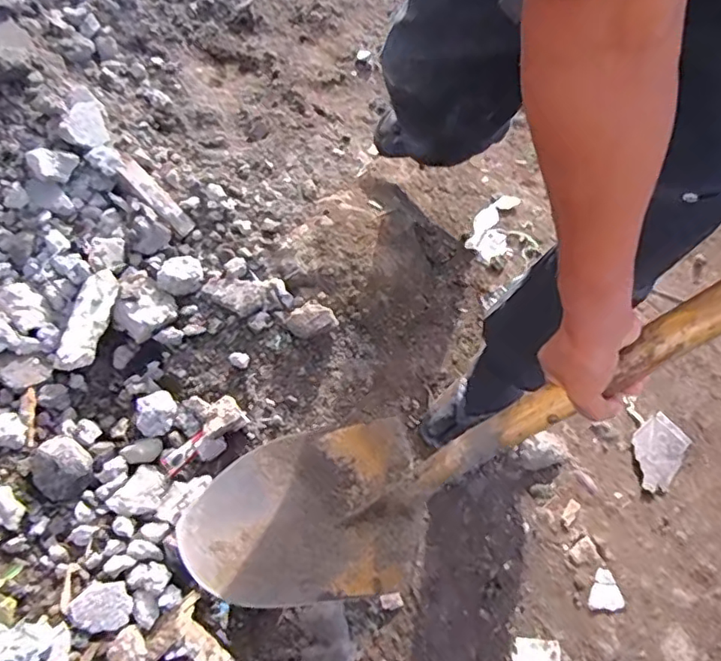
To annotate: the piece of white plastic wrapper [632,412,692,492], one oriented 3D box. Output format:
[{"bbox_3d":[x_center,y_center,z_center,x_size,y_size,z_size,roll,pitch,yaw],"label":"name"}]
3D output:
[{"bbox_3d":[0.481,0.196,0.945,0.082,0.010,0.125,38,66,13],"label":"piece of white plastic wrapper"}]

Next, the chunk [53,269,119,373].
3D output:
[{"bbox_3d":[-0.391,-0.017,0.837,0.048,0.034,0.151,15,63,3],"label":"chunk"}]

